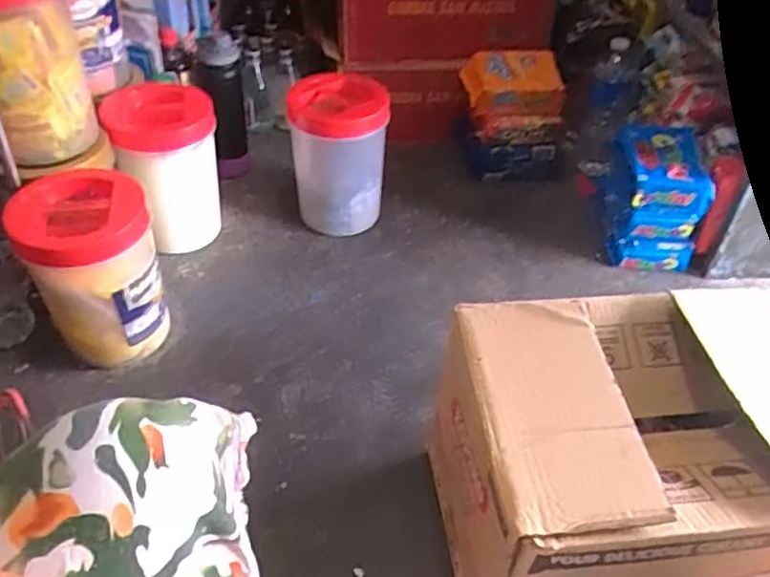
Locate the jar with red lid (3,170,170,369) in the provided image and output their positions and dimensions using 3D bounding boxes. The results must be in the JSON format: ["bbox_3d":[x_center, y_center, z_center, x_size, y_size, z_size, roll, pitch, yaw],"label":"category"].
[{"bbox_3d":[-0.389,-0.015,0.887,0.150,0.245,0.163,1,43,-1],"label":"jar with red lid"}]

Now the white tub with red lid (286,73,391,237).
[{"bbox_3d":[-0.083,-0.225,1.148,0.159,0.256,0.142,-5,44,-8],"label":"white tub with red lid"}]

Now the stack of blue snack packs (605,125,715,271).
[{"bbox_3d":[0.443,-0.144,1.085,0.132,0.188,0.155,3,43,1],"label":"stack of blue snack packs"}]

